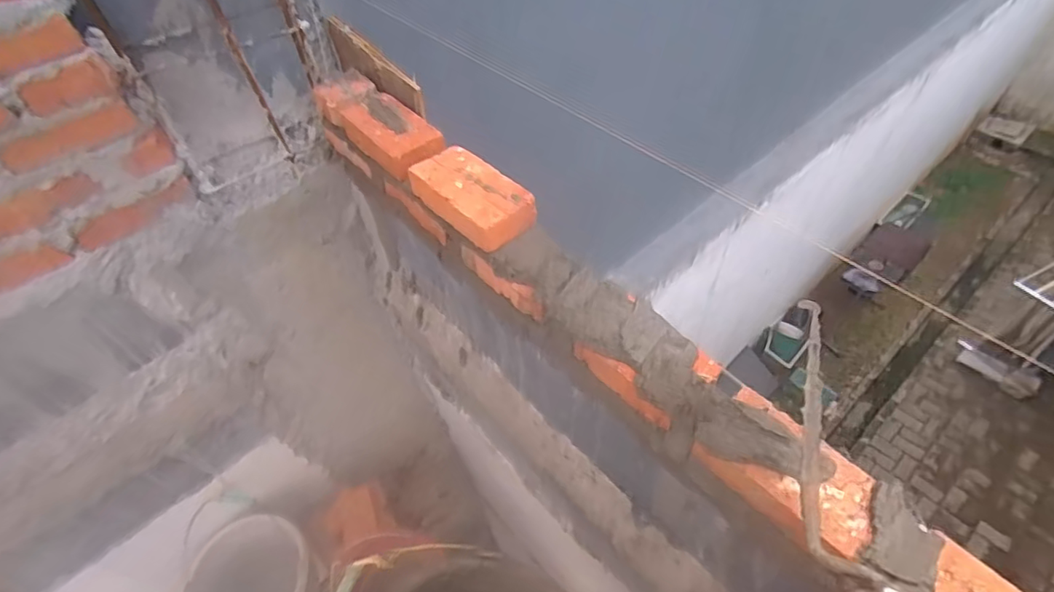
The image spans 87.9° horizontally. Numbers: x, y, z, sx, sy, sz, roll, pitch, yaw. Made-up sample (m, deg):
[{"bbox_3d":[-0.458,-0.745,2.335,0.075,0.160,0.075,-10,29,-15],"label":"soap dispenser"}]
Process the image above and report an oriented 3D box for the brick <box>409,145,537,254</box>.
[{"bbox_3d":[-0.070,-0.125,0.677,0.088,0.036,0.165,-36,57,-22],"label":"brick"}]

